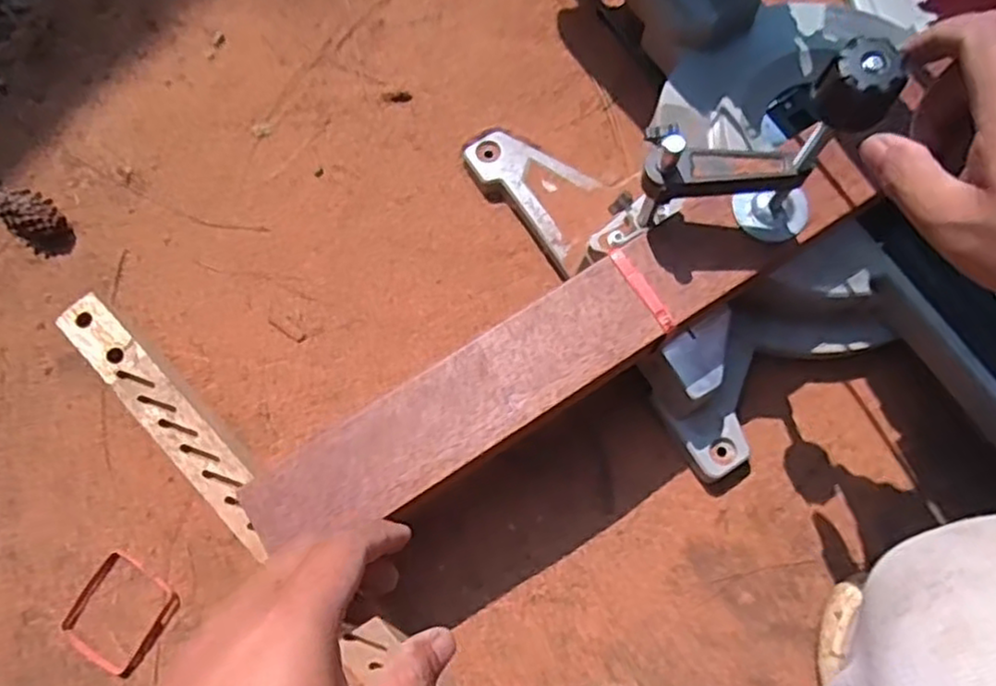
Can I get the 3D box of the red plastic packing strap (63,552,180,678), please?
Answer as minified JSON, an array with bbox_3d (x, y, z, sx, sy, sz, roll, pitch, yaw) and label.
[{"bbox_3d":[-0.287,0.204,0.541,0.070,0.007,0.074,32,77,7],"label":"red plastic packing strap"}]

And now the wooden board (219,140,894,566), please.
[{"bbox_3d":[0.048,-0.002,0.462,0.446,0.013,0.069,-30,78,-7],"label":"wooden board"}]

